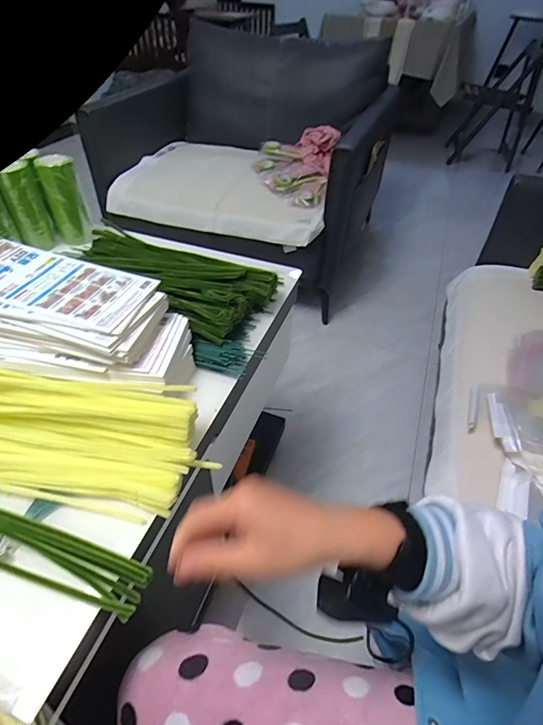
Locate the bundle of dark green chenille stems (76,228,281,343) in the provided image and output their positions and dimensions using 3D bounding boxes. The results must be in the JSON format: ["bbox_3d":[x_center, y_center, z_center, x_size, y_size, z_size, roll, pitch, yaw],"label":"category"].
[{"bbox_3d":[-0.156,-0.138,0.632,0.291,0.058,0.157,25,49,20],"label":"bundle of dark green chenille stems"}]

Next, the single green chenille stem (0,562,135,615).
[{"bbox_3d":[-0.261,0.175,0.365,0.298,0.006,0.012,14,47,11],"label":"single green chenille stem"}]

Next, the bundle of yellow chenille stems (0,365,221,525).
[{"bbox_3d":[-0.227,0.073,0.431,0.322,0.055,0.133,9,46,6],"label":"bundle of yellow chenille stems"}]

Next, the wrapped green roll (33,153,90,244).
[{"bbox_3d":[-0.377,-0.295,0.738,0.055,0.142,0.044,-31,54,-29],"label":"wrapped green roll"}]

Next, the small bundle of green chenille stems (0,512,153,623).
[{"bbox_3d":[-0.254,0.160,0.369,0.295,0.015,0.041,14,46,11],"label":"small bundle of green chenille stems"}]

